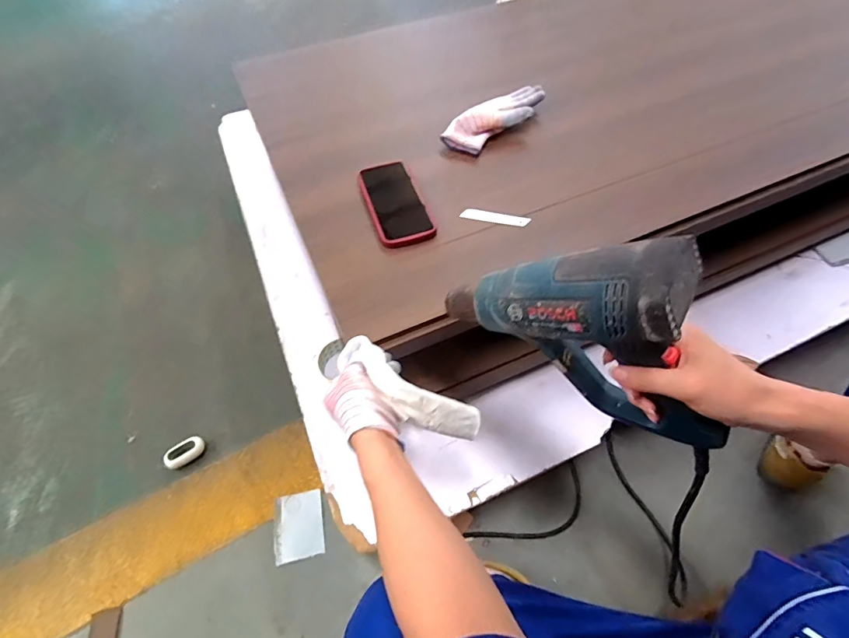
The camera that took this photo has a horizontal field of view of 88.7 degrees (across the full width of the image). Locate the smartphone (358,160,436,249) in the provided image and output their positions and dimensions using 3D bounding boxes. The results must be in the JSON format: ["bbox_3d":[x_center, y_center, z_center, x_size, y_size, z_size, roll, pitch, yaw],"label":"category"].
[{"bbox_3d":[-0.045,-0.172,0.642,0.080,0.018,0.169,-15,57,-10],"label":"smartphone"}]

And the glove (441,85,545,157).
[{"bbox_3d":[0.129,-0.332,0.728,0.205,0.044,0.075,-32,61,-19],"label":"glove"}]

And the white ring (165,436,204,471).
[{"bbox_3d":[-0.469,0.261,0.850,0.073,0.025,0.040,-31,61,-19],"label":"white ring"}]

